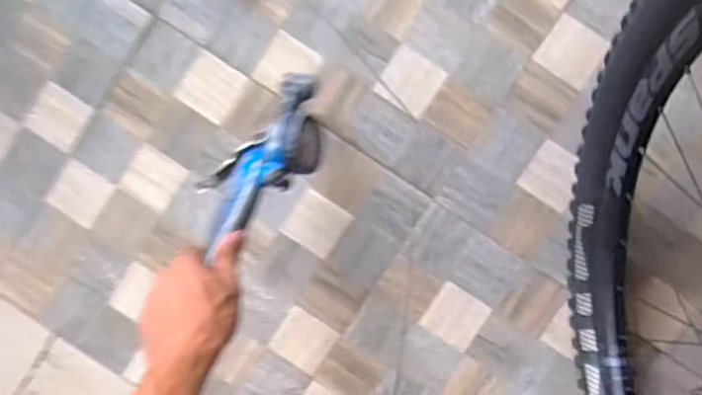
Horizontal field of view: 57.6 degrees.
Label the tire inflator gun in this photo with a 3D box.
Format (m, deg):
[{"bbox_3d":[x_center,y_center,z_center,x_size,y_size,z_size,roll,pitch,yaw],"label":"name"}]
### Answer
[{"bbox_3d":[-0.087,-0.040,0.649,0.091,0.079,0.221,28,67,1],"label":"tire inflator gun"}]

